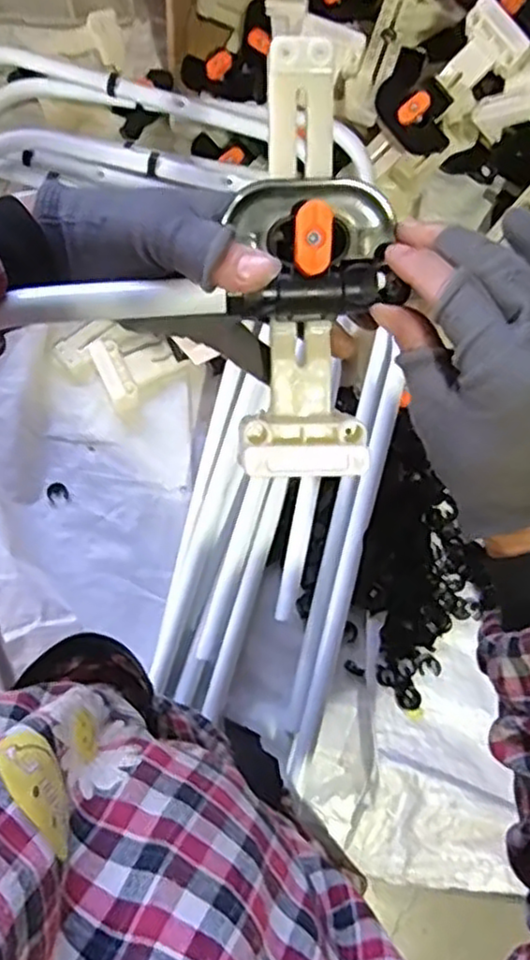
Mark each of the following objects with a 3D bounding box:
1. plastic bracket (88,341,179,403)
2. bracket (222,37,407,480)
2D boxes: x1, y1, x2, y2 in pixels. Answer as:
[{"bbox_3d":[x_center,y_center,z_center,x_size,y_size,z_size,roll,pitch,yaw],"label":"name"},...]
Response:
[{"bbox_3d":[-0.129,-0.114,0.691,0.073,0.026,0.062,-30,88,-20],"label":"plastic bracket"},{"bbox_3d":[0.023,-0.099,0.327,0.069,0.045,0.194,1,96,2],"label":"bracket"}]

